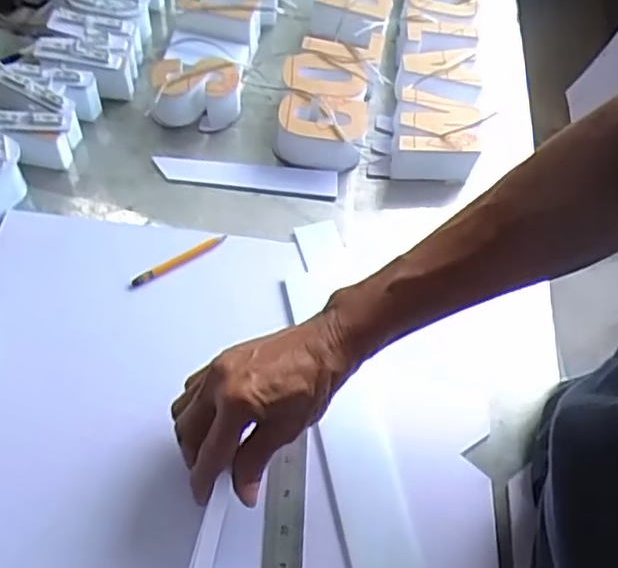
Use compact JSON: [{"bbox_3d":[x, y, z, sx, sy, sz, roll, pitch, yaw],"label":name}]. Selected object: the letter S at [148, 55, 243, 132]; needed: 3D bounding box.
[{"bbox_3d":[-0.114,-0.195,0.658,0.085,0.049,0.062,-3,59,-6],"label":"letter S"}]

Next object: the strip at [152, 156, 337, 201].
[{"bbox_3d":[-0.059,-0.104,0.627,0.172,0.011,0.031,5,58,-1],"label":"strip"}]

